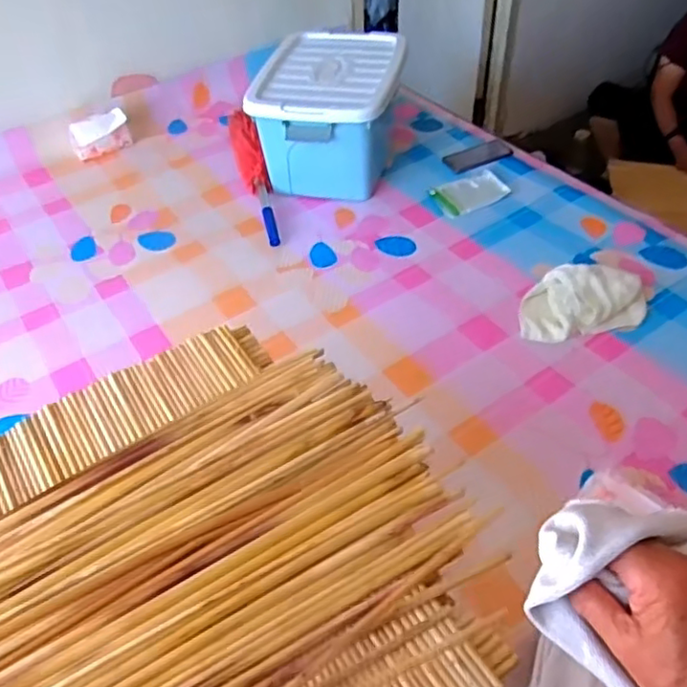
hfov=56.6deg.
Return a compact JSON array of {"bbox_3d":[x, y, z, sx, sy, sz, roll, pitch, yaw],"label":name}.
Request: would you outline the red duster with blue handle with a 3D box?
[{"bbox_3d":[-0.216,-0.420,1.520,0.068,0.095,0.502,-12,46,-10],"label":"red duster with blue handle"}]

